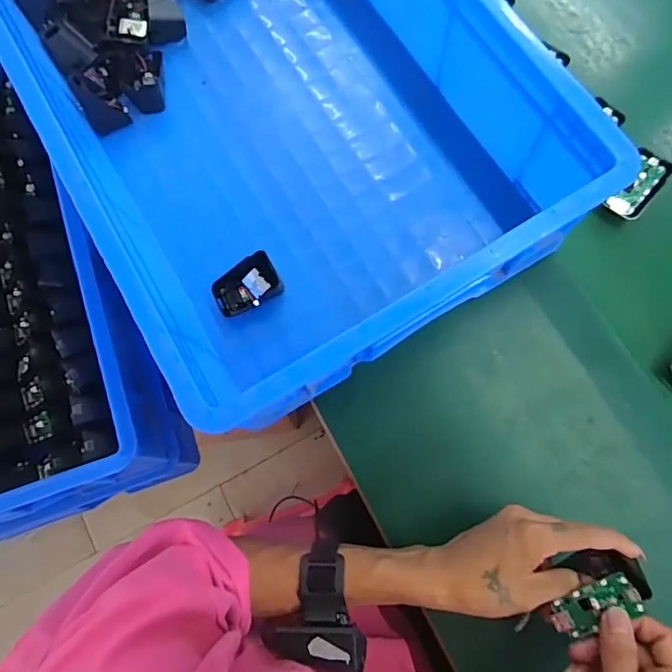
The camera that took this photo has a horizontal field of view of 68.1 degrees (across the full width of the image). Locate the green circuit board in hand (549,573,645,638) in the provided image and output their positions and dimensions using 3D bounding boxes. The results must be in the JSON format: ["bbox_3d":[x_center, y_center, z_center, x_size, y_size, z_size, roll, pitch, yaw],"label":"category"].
[{"bbox_3d":[0.195,0.205,0.374,0.065,0.007,0.029,-35,77,14],"label":"green circuit board in hand"}]

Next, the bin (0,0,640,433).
[{"bbox_3d":[-0.093,-0.270,0.500,0.376,0.162,0.622,-30,77,-7],"label":"bin"}]

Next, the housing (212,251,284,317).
[{"bbox_3d":[-0.089,-0.049,0.499,0.066,0.034,0.043,-32,77,-8],"label":"housing"}]

